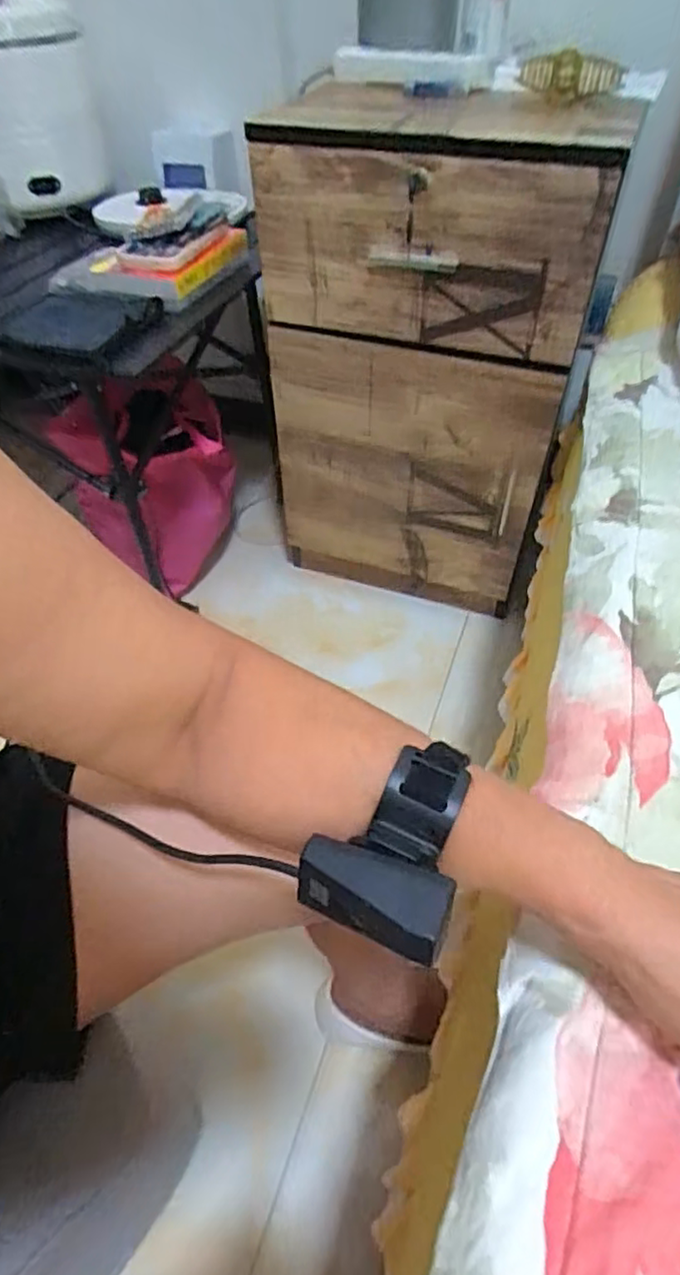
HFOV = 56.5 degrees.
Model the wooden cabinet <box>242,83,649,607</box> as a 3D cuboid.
[{"bbox_3d":[0.102,-0.364,0.922,0.402,0.635,0.246,8,50,9],"label":"wooden cabinet"}]

